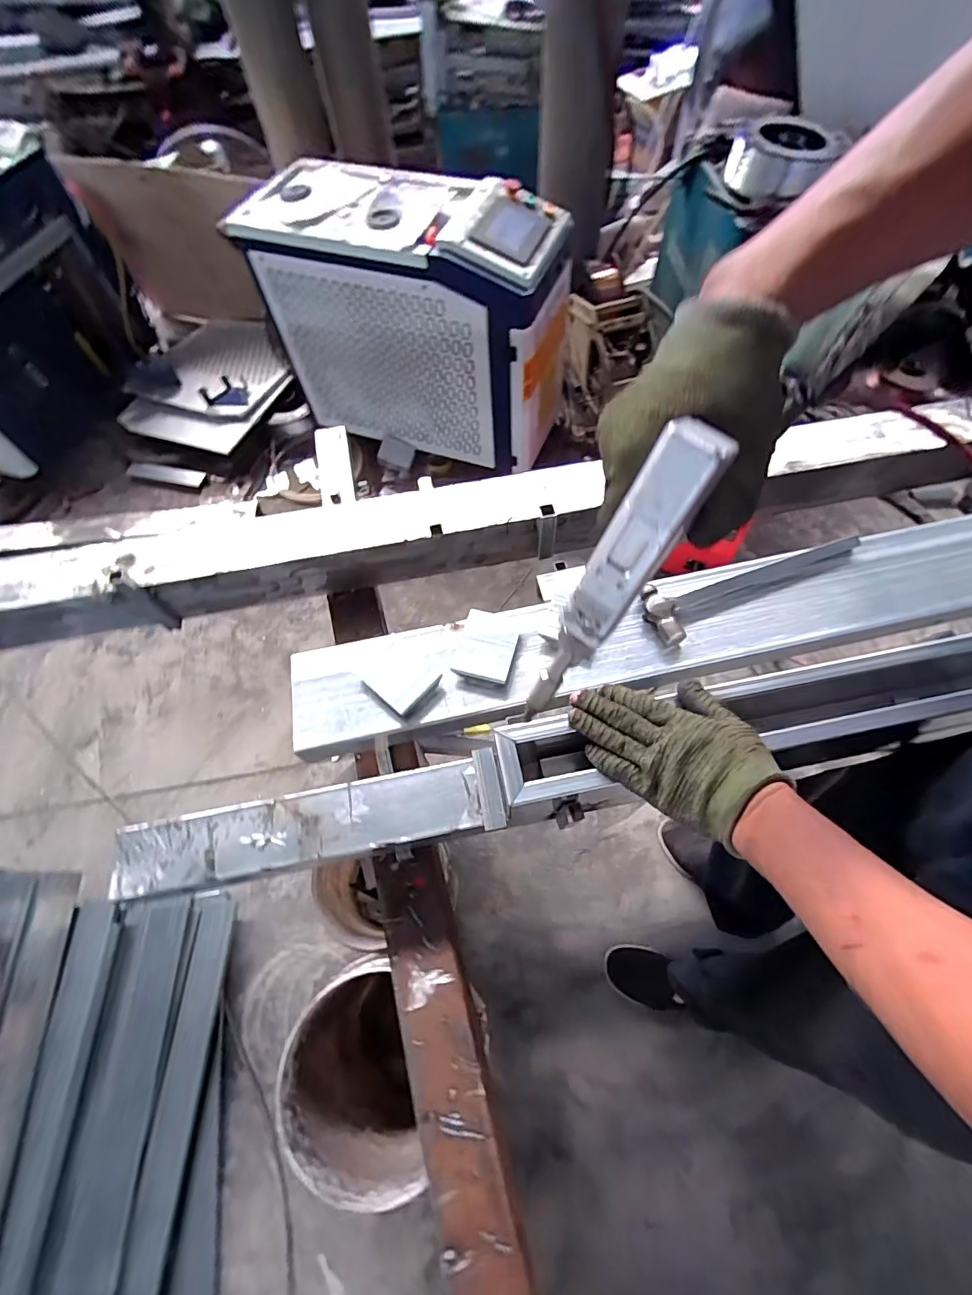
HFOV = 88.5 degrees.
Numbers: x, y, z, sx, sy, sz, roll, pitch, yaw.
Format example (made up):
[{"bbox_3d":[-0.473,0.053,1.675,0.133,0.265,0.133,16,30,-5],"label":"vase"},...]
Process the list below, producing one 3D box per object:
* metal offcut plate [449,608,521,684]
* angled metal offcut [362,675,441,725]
[{"bbox_3d":[0.002,-0.004,0.692,0.077,0.009,0.100,13,65,9],"label":"metal offcut plate"},{"bbox_3d":[-0.112,0.070,0.665,0.108,0.014,0.061,-6,63,0],"label":"angled metal offcut"}]

